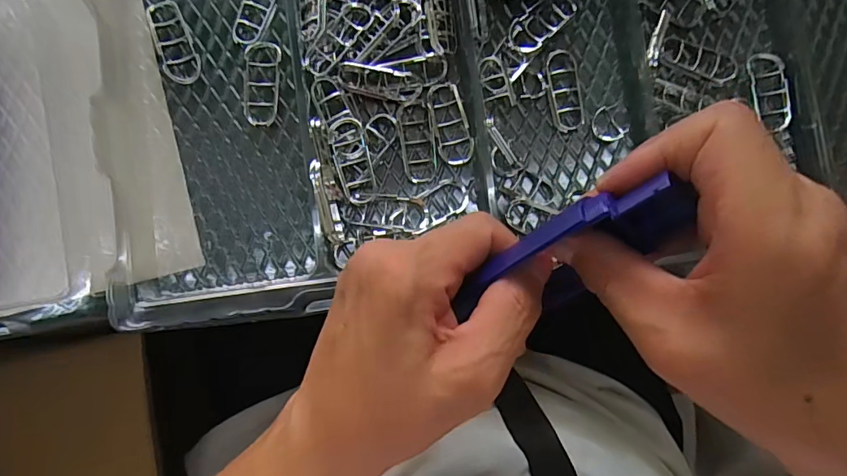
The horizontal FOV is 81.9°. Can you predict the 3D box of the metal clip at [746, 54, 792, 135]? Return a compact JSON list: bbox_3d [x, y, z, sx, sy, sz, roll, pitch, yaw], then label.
[{"bbox_3d":[0.226,-0.096,0.319,0.020,0.009,0.051,-9,86,-4],"label":"metal clip"}]

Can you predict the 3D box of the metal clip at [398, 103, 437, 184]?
[{"bbox_3d":[-0.004,-0.060,0.308,0.022,0.010,0.051,-7,86,-4],"label":"metal clip"}]

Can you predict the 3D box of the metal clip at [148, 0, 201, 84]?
[{"bbox_3d":[-0.156,-0.123,0.305,0.021,0.007,0.057,-19,87,-4],"label":"metal clip"}]

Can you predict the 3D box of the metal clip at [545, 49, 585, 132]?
[{"bbox_3d":[0.092,-0.096,0.316,0.023,0.008,0.053,-7,86,-3],"label":"metal clip"}]

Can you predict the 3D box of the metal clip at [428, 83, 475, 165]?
[{"bbox_3d":[0.017,-0.073,0.310,0.022,0.012,0.053,-12,88,3],"label":"metal clip"}]

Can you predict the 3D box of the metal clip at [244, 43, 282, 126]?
[{"bbox_3d":[-0.102,-0.097,0.307,0.023,0.006,0.053,4,85,-3],"label":"metal clip"}]

